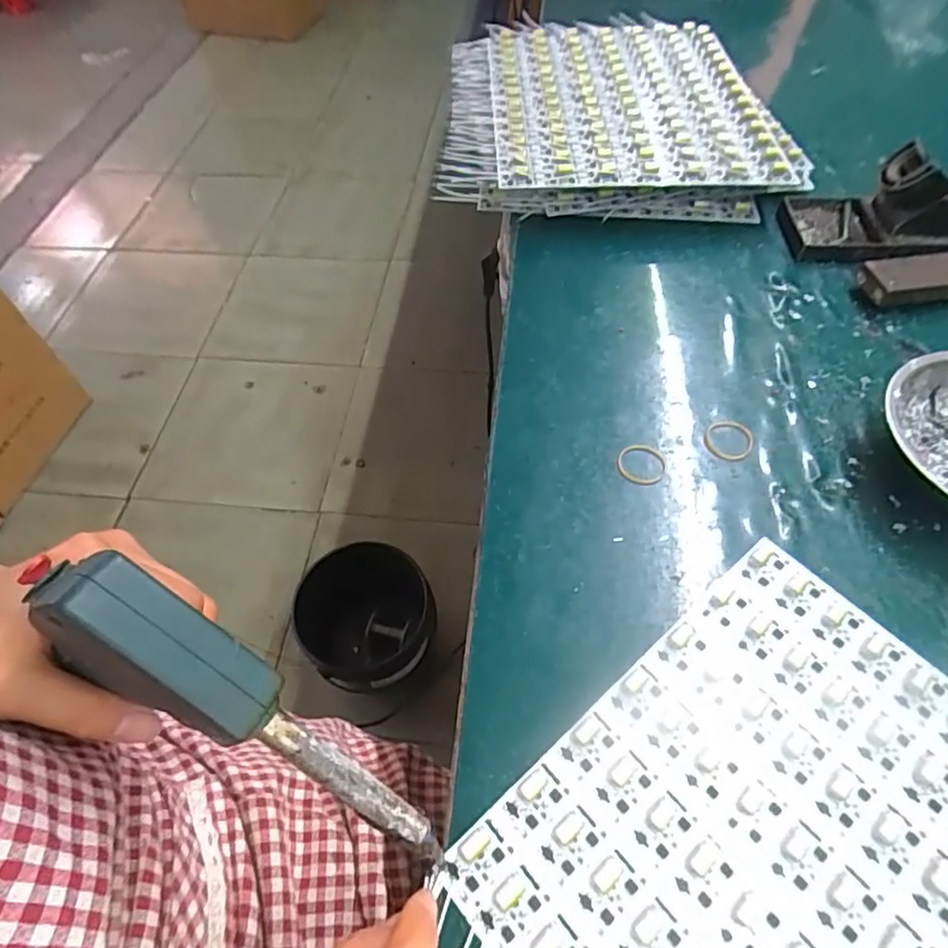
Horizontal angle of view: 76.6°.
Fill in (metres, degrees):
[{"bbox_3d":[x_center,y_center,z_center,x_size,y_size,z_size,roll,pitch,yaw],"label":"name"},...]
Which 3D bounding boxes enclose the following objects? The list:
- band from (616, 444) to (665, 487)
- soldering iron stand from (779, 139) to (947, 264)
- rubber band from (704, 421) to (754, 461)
[{"bbox_3d":[0.105,-0.007,0.374,0.030,0.004,0.030,0,57,0],"label":"band"},{"bbox_3d":[0.327,-0.206,0.464,0.142,0.063,0.080,11,57,8],"label":"soldering iron stand"},{"bbox_3d":[0.163,-0.022,0.384,0.029,0.004,0.032,16,58,11],"label":"rubber band"}]

